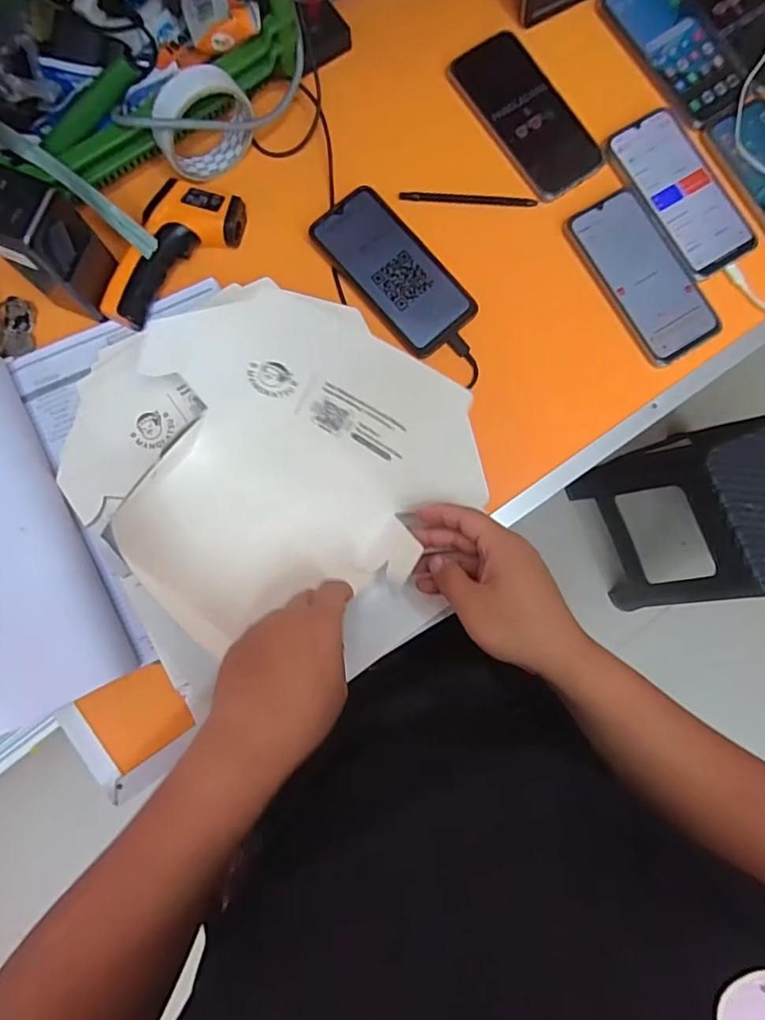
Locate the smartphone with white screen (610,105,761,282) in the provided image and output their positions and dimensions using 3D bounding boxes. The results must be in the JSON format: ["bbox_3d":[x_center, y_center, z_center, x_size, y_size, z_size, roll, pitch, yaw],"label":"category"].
[{"bbox_3d":[0.297,-0.315,0.552,0.082,0.006,0.168,-30,86,-6],"label":"smartphone with white screen"}]

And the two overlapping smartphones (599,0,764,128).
[{"bbox_3d":[0.336,-0.499,0.576,0.168,0.012,0.174,-34,86,-8],"label":"two overlapping smartphones"}]

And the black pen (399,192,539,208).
[{"bbox_3d":[0.083,-0.303,0.546,0.132,0.009,0.012,1,82,-5],"label":"black pen"}]

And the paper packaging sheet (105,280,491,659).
[{"bbox_3d":[-0.067,-0.037,0.435,0.266,0.104,0.215,-17,84,-7],"label":"paper packaging sheet"}]

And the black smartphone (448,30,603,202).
[{"bbox_3d":[0.141,-0.392,0.554,0.087,0.011,0.170,-33,87,-7],"label":"black smartphone"}]

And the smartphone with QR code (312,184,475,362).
[{"bbox_3d":[0.010,-0.225,0.526,0.076,0.009,0.163,-41,87,-9],"label":"smartphone with QR code"}]

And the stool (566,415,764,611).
[{"bbox_3d":[0.676,-0.002,1.153,0.304,0.434,0.321,-22,85,-6],"label":"stool"}]

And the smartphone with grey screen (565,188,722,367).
[{"bbox_3d":[0.252,-0.227,0.537,0.083,0.006,0.168,-32,86,-6],"label":"smartphone with grey screen"}]

